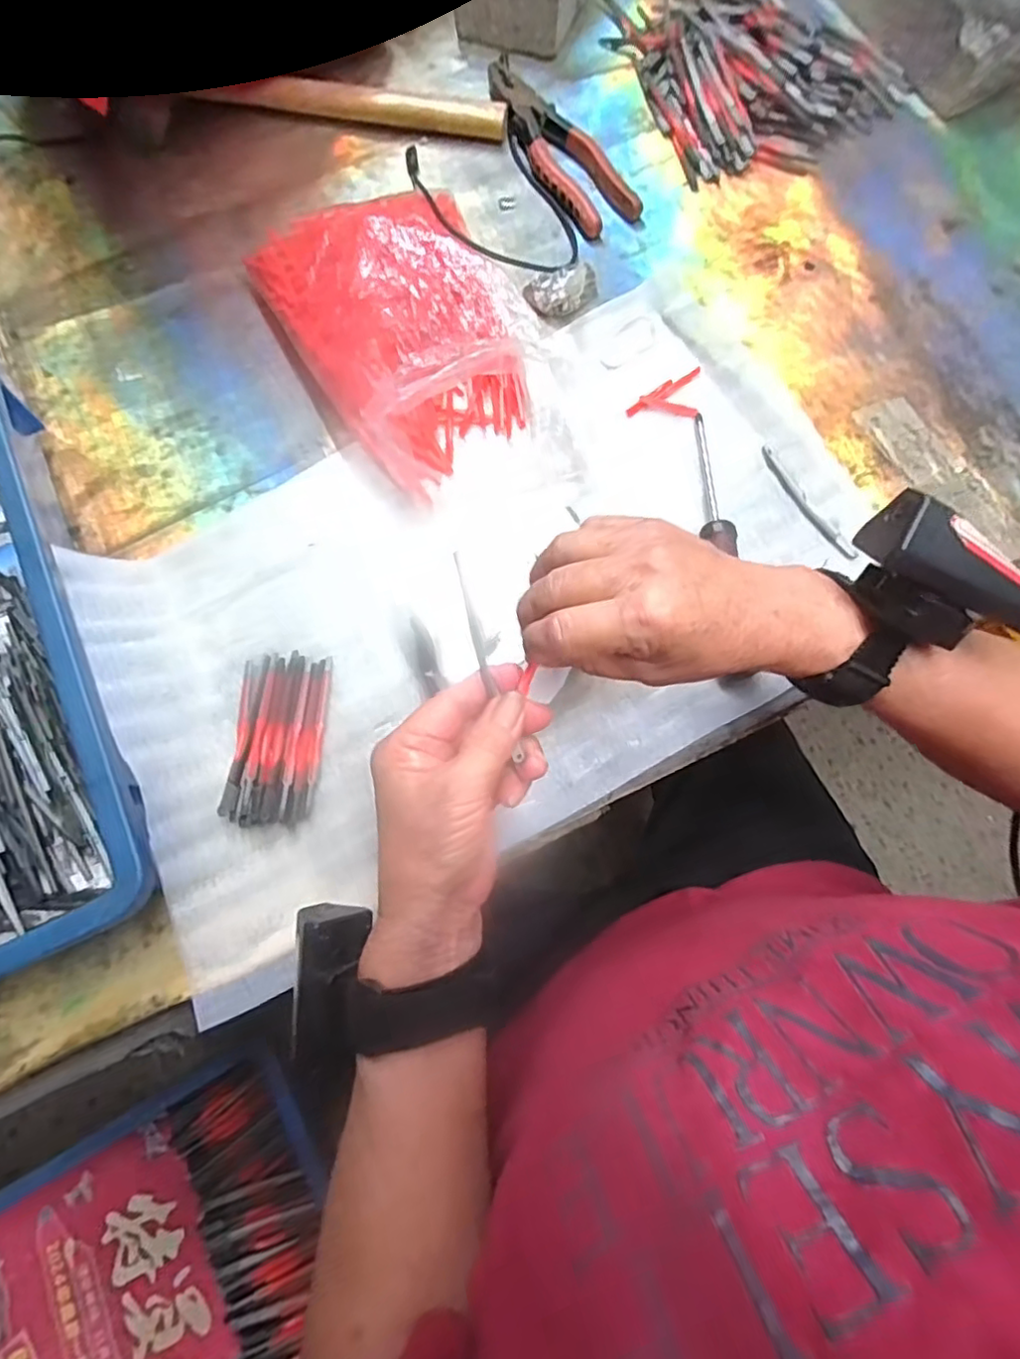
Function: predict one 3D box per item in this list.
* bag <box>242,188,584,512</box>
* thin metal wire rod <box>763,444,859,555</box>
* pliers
[{"bbox_3d":[-0.063,-0.261,0.449,0.173,0.070,0.252,-32,76,-9],"label":"bag"},{"bbox_3d":[0.211,-0.126,0.445,0.010,0.006,0.102,-27,76,-8],"label":"thin metal wire rod"},{"bbox_3d":[0.035,-0.460,0.529,0.055,0.018,0.204,-27,76,-8],"label":"pliers"}]

